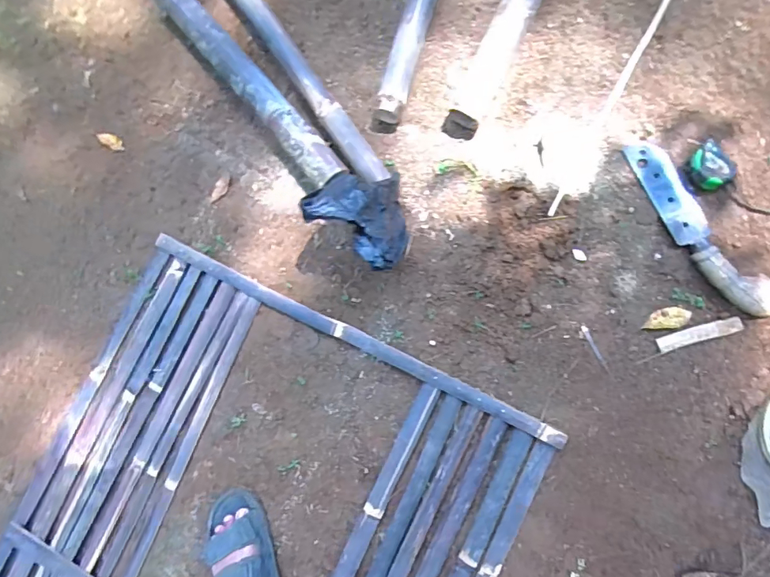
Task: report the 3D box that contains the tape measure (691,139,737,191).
[{"bbox_3d":[0.592,-0.222,0.846,0.060,0.037,0.080,-29,81,4],"label":"tape measure"}]

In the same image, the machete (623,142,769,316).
[{"bbox_3d":[0.562,-0.116,0.827,0.079,0.055,0.369,-30,81,4],"label":"machete"}]

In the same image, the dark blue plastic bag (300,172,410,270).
[{"bbox_3d":[-0.040,-0.111,0.830,0.147,0.221,0.194,-11,83,6],"label":"dark blue plastic bag"}]

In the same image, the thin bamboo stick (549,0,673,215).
[{"bbox_3d":[0.483,-0.437,0.898,0.021,0.009,0.663,28,88,10],"label":"thin bamboo stick"}]

